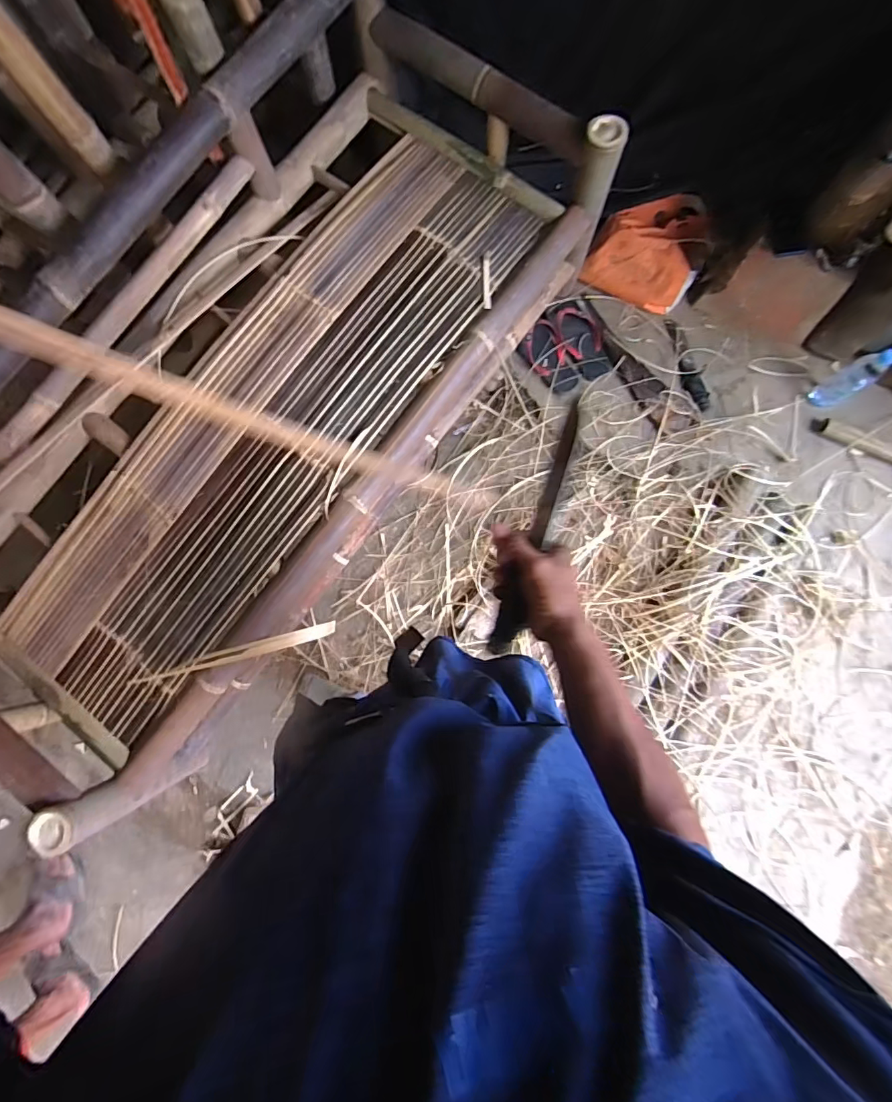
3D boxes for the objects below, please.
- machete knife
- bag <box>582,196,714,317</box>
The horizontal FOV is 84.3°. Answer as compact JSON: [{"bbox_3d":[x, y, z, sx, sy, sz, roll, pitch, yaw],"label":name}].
[{"bbox_3d":[0.096,-0.019,0.510,0.025,0.026,0.270,18,96,5],"label":"machete knife"},{"bbox_3d":[0.559,-0.826,1.367,0.285,0.131,0.253,28,83,6],"label":"bag"}]

